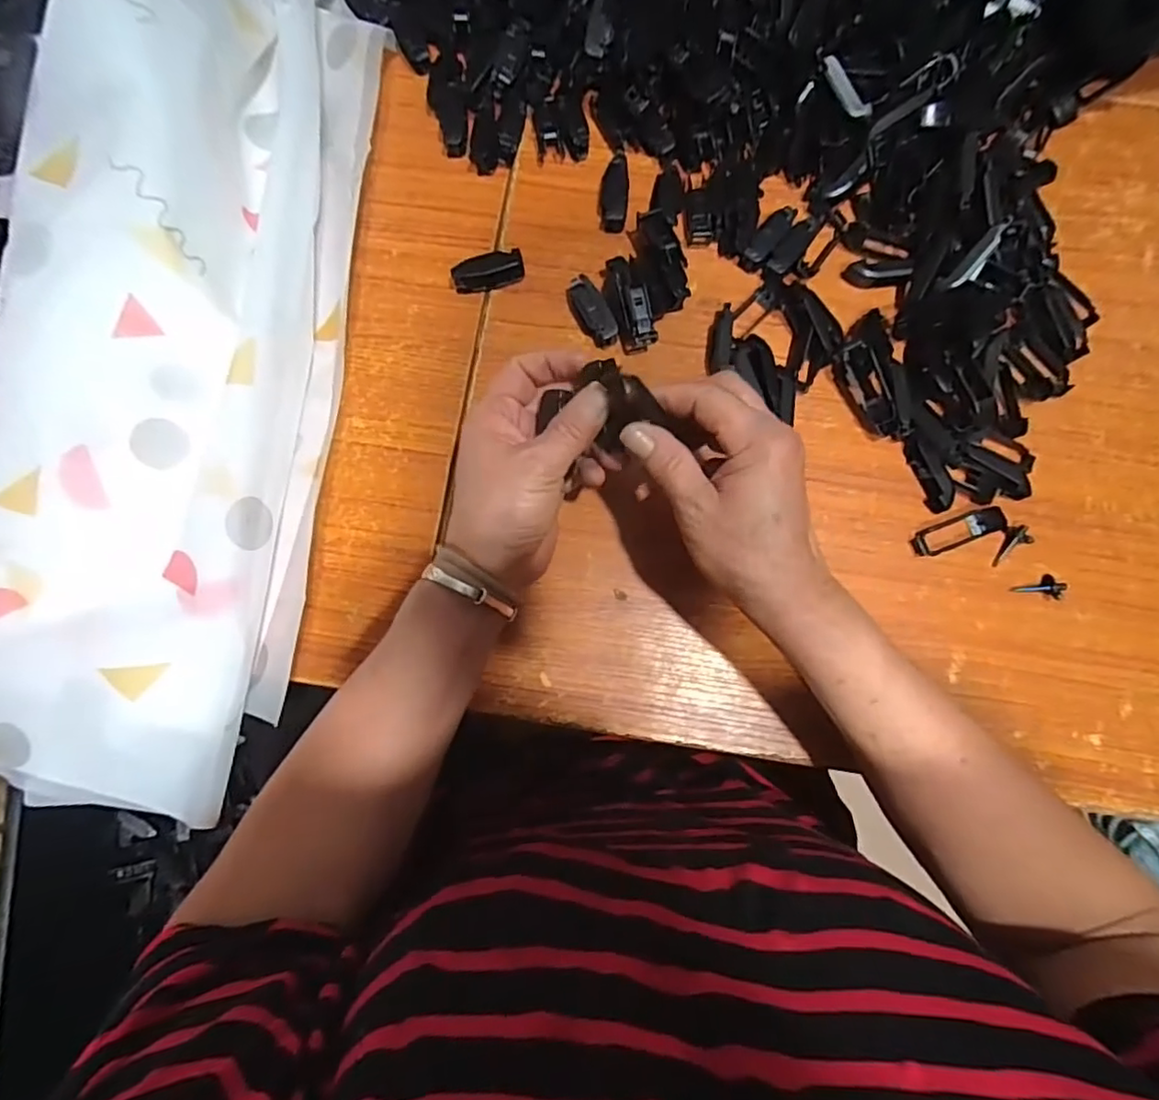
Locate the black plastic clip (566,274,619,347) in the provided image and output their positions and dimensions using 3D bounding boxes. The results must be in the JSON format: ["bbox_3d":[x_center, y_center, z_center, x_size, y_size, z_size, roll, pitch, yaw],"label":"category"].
[{"bbox_3d":[0.009,-0.163,0.408,0.019,0.018,0.047,-29,82,-4],"label":"black plastic clip"}]

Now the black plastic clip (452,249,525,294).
[{"bbox_3d":[-0.063,-0.193,0.415,0.049,0.016,0.018,-14,81,-2],"label":"black plastic clip"}]

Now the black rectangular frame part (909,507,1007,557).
[{"bbox_3d":[0.244,-0.012,0.386,0.057,0.011,0.018,-20,81,-3],"label":"black rectangular frame part"}]

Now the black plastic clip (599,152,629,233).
[{"bbox_3d":[0.024,-0.252,0.421,0.020,0.016,0.052,3,80,1],"label":"black plastic clip"}]

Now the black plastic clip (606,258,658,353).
[{"bbox_3d":[0.032,-0.167,0.402,0.021,0.033,0.064,-21,81,-3],"label":"black plastic clip"}]

